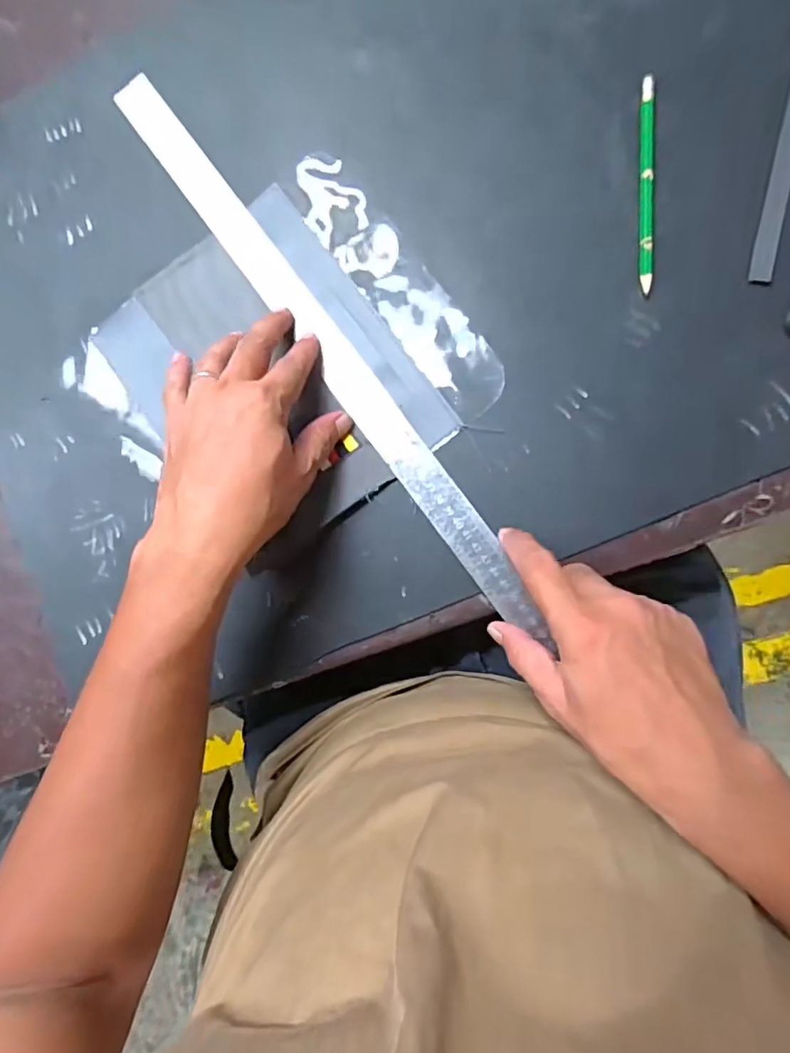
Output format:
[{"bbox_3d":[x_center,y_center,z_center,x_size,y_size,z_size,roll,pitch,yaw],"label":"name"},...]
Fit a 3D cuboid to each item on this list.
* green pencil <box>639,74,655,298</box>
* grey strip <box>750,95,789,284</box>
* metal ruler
[{"bbox_3d":[0.160,-0.217,0.359,0.009,0.008,0.136,0,88,7],"label":"green pencil"},{"bbox_3d":[0.241,-0.220,0.350,0.012,0.004,0.140,12,90,20],"label":"grey strip"},{"bbox_3d":[-0.049,-0.126,0.387,0.028,0.006,0.473,-36,84,2],"label":"metal ruler"}]

